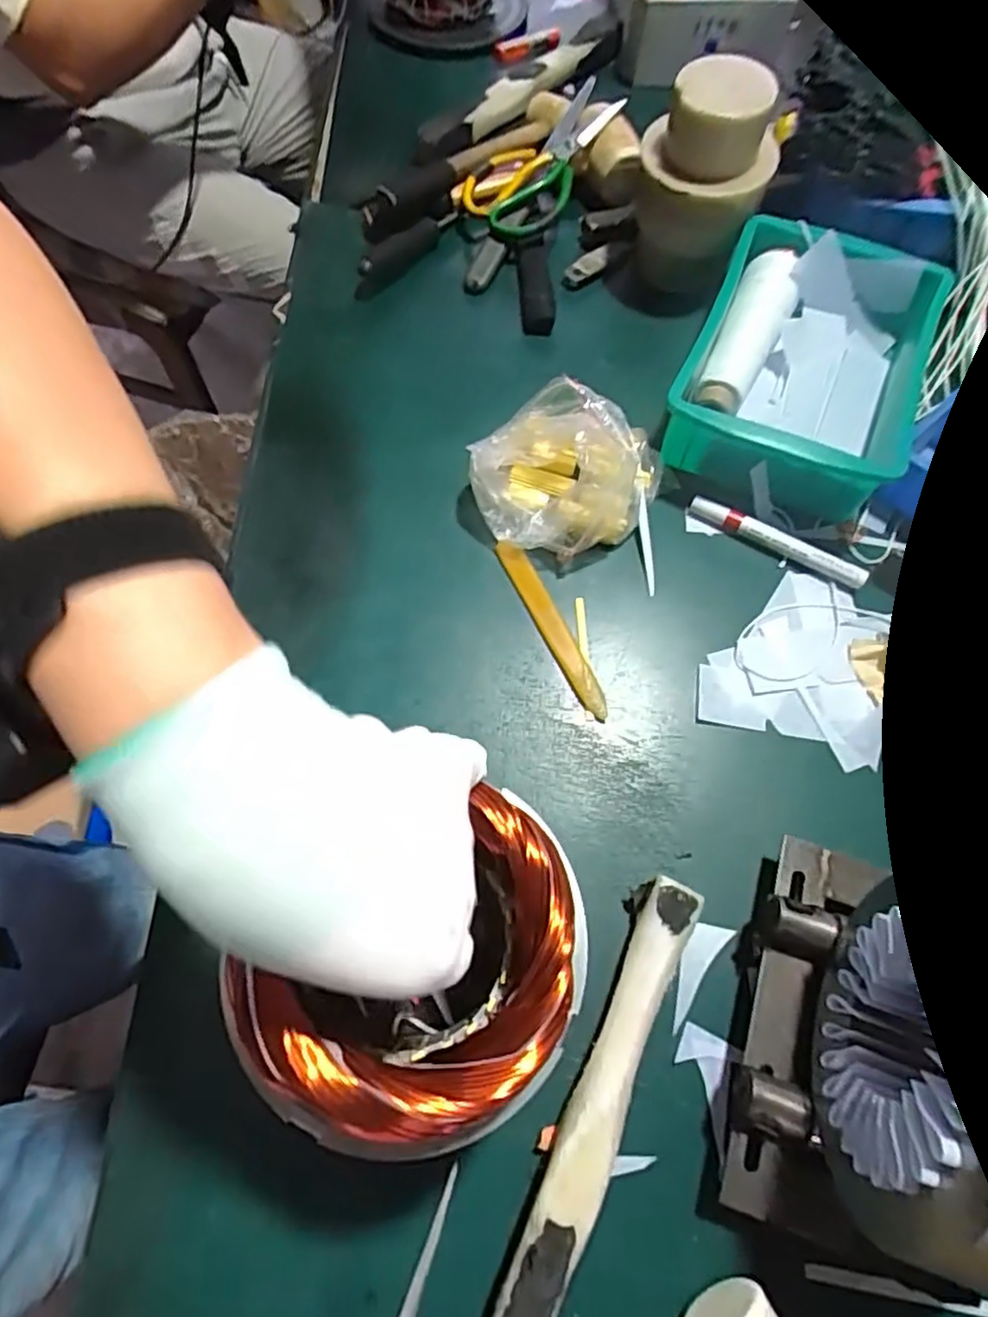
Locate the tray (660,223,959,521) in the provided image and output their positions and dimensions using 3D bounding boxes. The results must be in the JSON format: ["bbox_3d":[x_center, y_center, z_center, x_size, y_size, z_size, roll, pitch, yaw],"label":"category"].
[{"bbox_3d":[0.252,-0.238,0.545,0.175,0.074,0.236,26,71,13],"label":"tray"}]

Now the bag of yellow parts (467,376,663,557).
[{"bbox_3d":[0.053,-0.146,0.512,0.144,0.080,0.123,15,69,9],"label":"bag of yellow parts"}]

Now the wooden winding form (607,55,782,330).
[{"bbox_3d":[0.171,-0.396,0.564,0.115,0.161,0.100,16,69,9],"label":"wooden winding form"}]

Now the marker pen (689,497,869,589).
[{"bbox_3d":[0.220,-0.092,0.516,0.139,0.016,0.016,27,71,13],"label":"marker pen"}]

